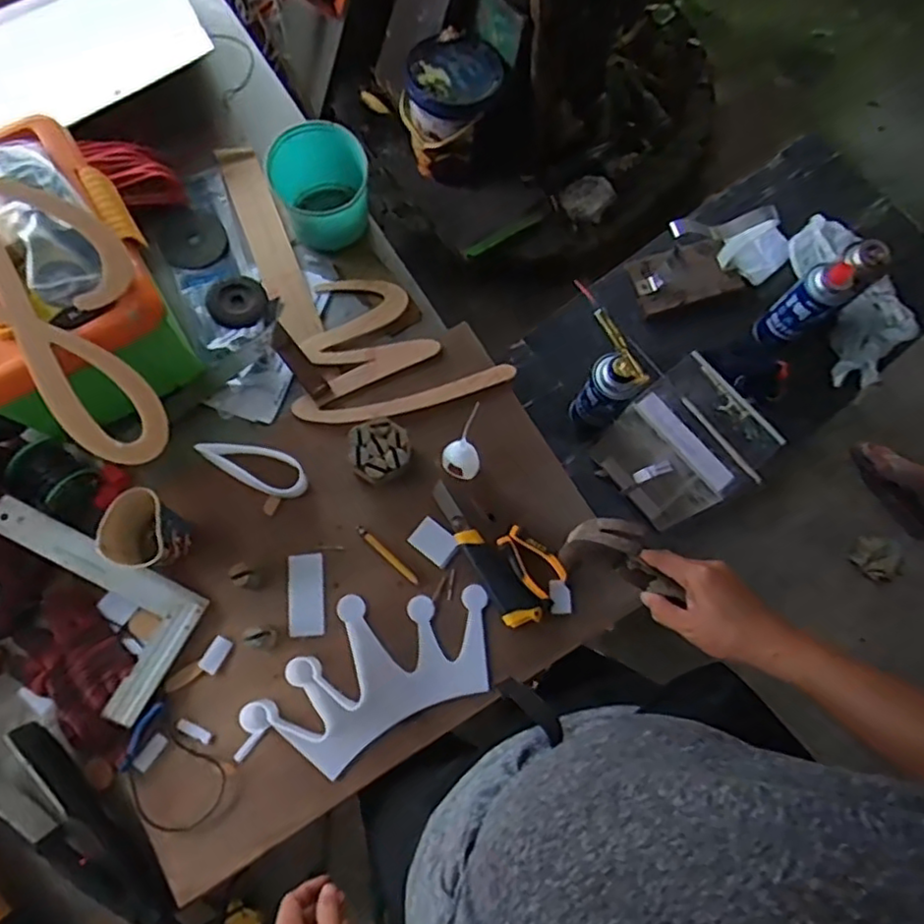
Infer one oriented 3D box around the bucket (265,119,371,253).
[{"bbox_3d":[-0.182,-0.353,0.850,0.115,0.102,0.124,0,75,-2],"label":"bucket"}]

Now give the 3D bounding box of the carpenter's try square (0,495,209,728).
[{"bbox_3d":[-0.432,0.162,0.720,0.255,0.046,0.150,27,76,5],"label":"carpenter's try square"}]

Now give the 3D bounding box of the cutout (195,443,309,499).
[{"bbox_3d":[-0.251,0.006,0.782,0.131,0.043,0.048,21,75,4],"label":"cutout"}]

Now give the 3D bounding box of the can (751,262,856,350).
[{"bbox_3d":[0.514,-0.237,0.976,0.067,0.175,0.063,1,76,-3],"label":"can"}]

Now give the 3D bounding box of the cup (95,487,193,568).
[{"bbox_3d":[-0.341,0.079,0.718,0.066,0.101,0.078,11,76,-1],"label":"cup"}]

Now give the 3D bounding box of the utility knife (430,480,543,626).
[{"bbox_3d":[0.020,0.110,0.762,0.041,0.015,0.193,-36,79,-10],"label":"utility knife"}]

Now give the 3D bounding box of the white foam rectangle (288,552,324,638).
[{"bbox_3d":[-0.181,0.154,0.755,0.039,0.007,0.094,-4,75,-3],"label":"white foam rectangle"}]

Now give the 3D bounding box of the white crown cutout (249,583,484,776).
[{"bbox_3d":[-0.096,0.229,0.723,0.279,0.034,0.152,-27,77,-9],"label":"white crown cutout"}]

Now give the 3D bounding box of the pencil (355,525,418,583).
[{"bbox_3d":[-0.088,0.110,0.767,0.097,0.004,0.010,42,78,9],"label":"pencil"}]

